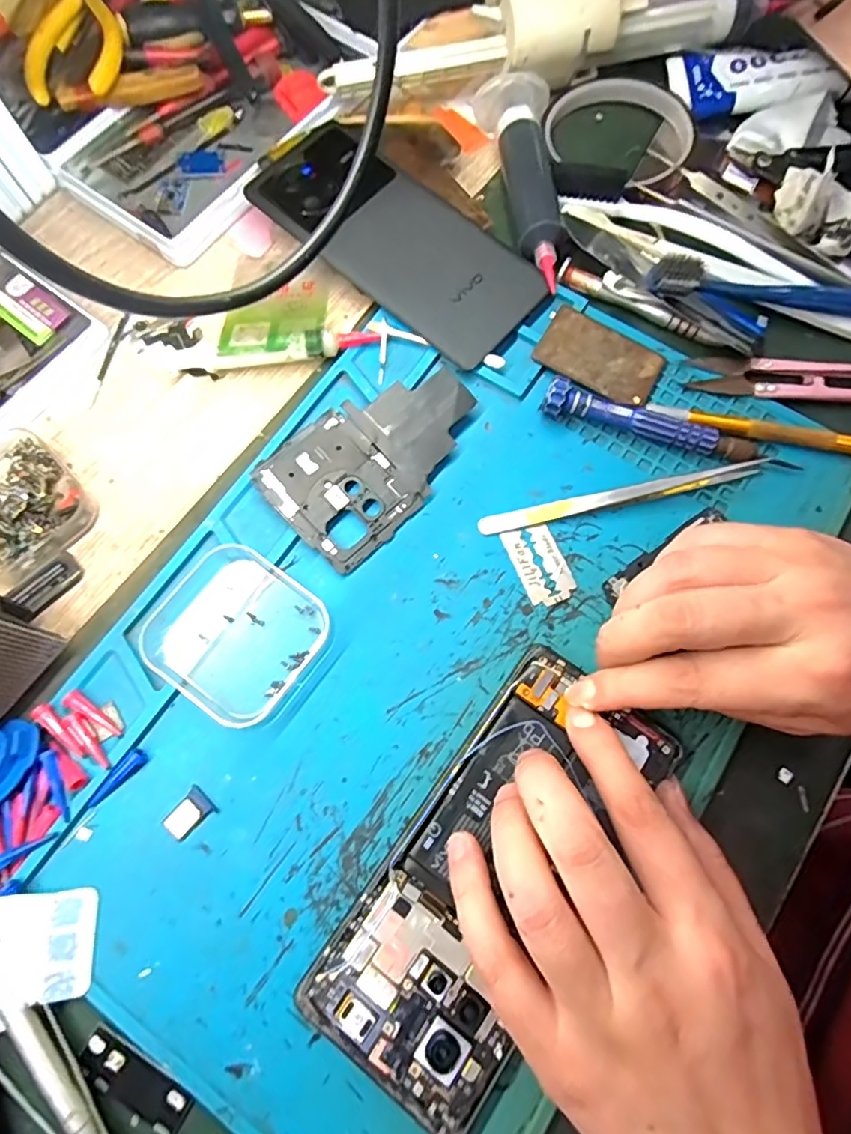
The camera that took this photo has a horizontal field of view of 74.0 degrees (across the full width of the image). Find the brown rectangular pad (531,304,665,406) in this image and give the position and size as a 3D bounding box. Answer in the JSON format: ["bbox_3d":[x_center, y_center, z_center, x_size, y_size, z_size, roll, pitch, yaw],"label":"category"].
[{"bbox_3d":[0.088,-0.106,0.286,0.059,0.005,0.037,31,77,7],"label":"brown rectangular pad"}]

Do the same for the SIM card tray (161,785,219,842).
[{"bbox_3d":[-0.096,0.100,0.228,0.013,0.004,0.019,40,78,9],"label":"SIM card tray"}]

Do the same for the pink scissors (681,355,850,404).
[{"bbox_3d":[0.182,-0.095,0.281,0.096,0.009,0.022,5,75,1],"label":"pink scissors"}]

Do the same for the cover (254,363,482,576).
[{"bbox_3d":[-0.022,-0.054,0.268,0.104,0.004,0.065,-43,86,-9],"label":"cover"}]

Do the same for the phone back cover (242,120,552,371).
[{"bbox_3d":[-0.017,-0.177,0.300,0.164,0.008,0.072,39,78,9],"label":"phone back cover"}]

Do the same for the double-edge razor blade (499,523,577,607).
[{"bbox_3d":[0.053,-0.002,0.258,0.023,0.004,0.039,-22,76,-7],"label":"double-edge razor blade"}]

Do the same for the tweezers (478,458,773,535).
[{"bbox_3d":[0.092,-0.034,0.264,0.135,0.011,0.008,-12,75,-4],"label":"tweezers"}]

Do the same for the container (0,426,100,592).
[{"bbox_3d":[-0.196,-0.028,0.261,0.064,0.021,0.062,-42,79,-11],"label":"container"}]

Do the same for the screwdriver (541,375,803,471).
[{"bbox_3d":[0.117,-0.067,0.270,0.120,0.015,0.021,19,75,4],"label":"screwdriver"}]

